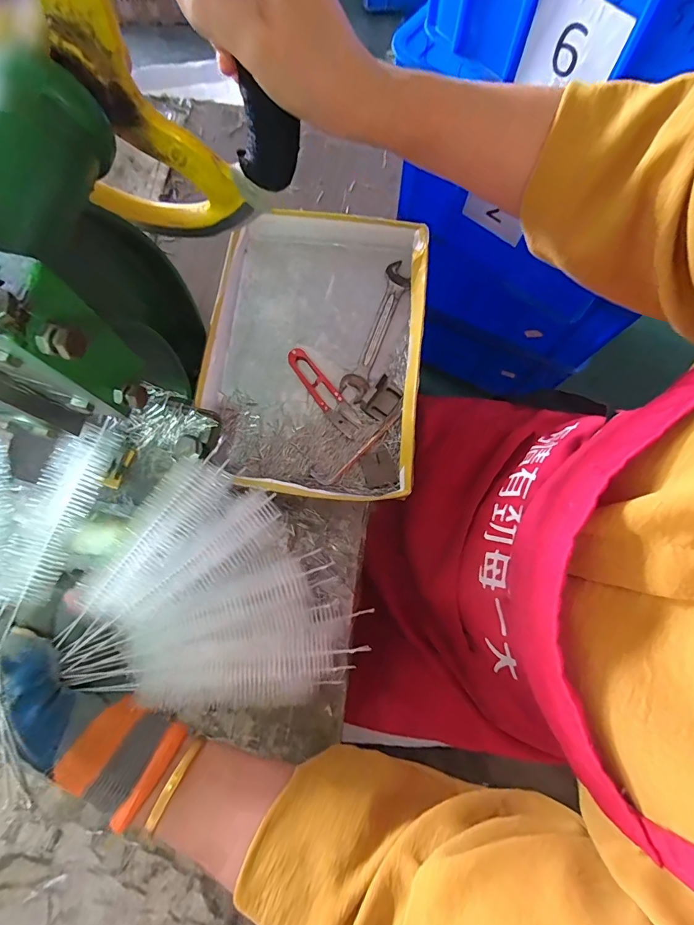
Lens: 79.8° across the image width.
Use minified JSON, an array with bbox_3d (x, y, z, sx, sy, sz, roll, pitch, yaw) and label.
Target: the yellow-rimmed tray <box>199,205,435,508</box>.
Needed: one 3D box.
[{"bbox_3d":[-0.036,-0.122,0.442,0.222,0.044,0.316,6,75,1],"label":"yellow-rimmed tray"}]

